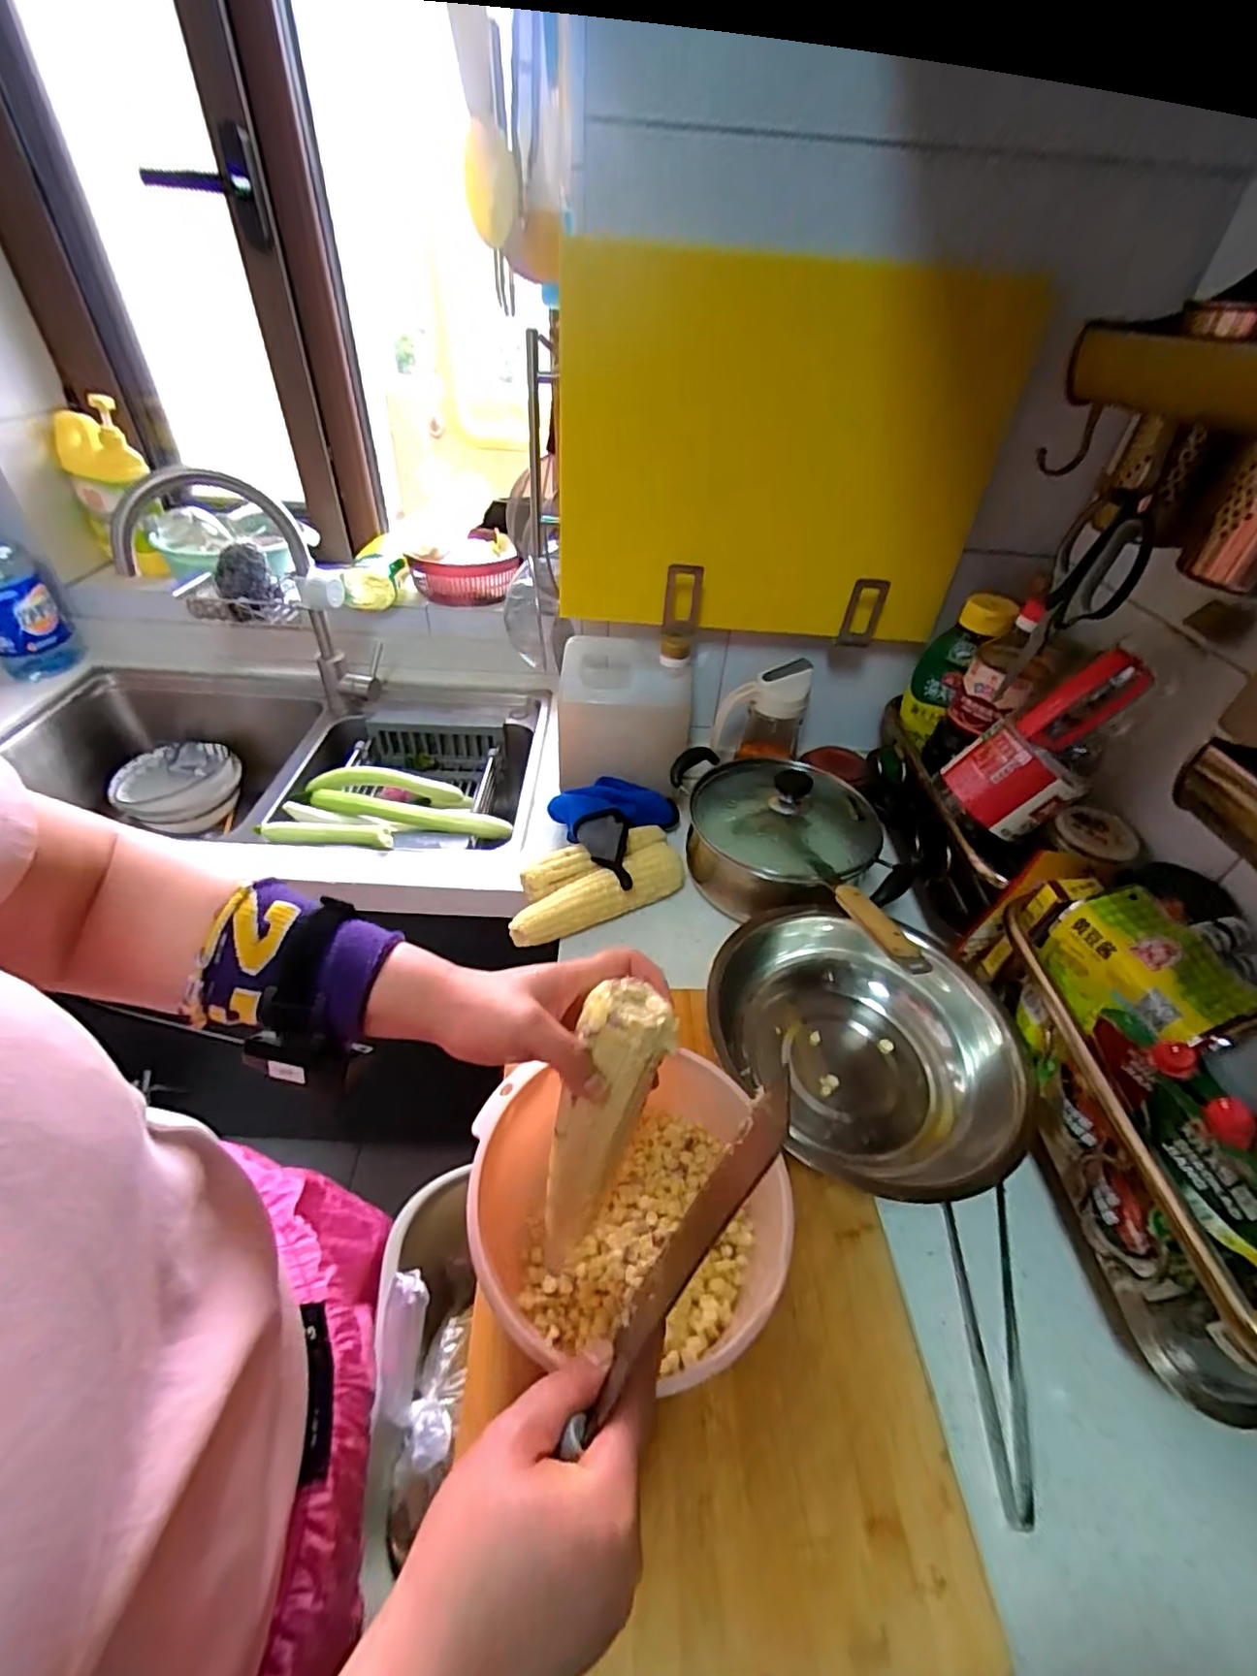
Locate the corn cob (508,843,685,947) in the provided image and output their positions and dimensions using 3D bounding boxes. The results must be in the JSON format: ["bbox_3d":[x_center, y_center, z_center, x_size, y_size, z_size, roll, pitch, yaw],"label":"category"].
[{"bbox_3d":[-0.033,0.064,0.669,0.199,0.051,0.058,-17,47,-23],"label":"corn cob"}]

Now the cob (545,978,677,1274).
[{"bbox_3d":[-0.022,0.187,0.382,0.048,0.222,0.037,24,22,20],"label":"cob"}]

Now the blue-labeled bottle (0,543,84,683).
[{"bbox_3d":[-0.978,-0.384,0.962,0.109,0.261,0.116,-29,52,-31],"label":"blue-labeled bottle"}]

